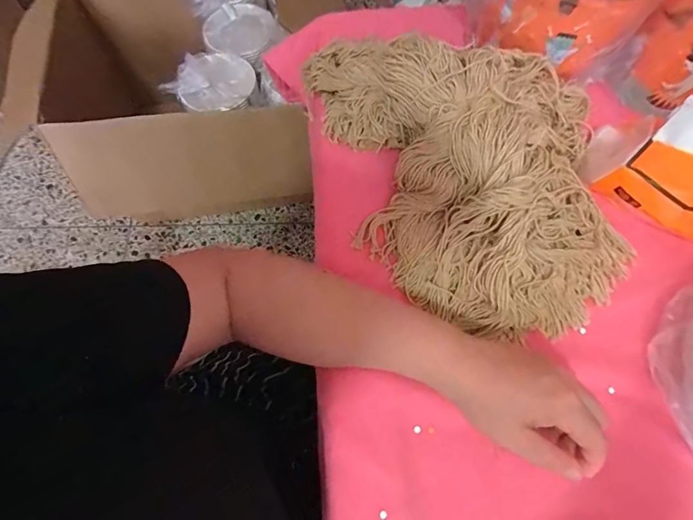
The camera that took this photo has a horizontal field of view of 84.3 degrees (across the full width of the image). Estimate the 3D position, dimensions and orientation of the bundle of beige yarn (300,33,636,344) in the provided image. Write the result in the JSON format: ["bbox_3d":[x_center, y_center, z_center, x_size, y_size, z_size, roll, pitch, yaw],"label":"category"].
[{"bbox_3d":[0.120,-0.098,0.366,0.269,0.101,0.318,-9,70,-7],"label":"bundle of beige yarn"}]

